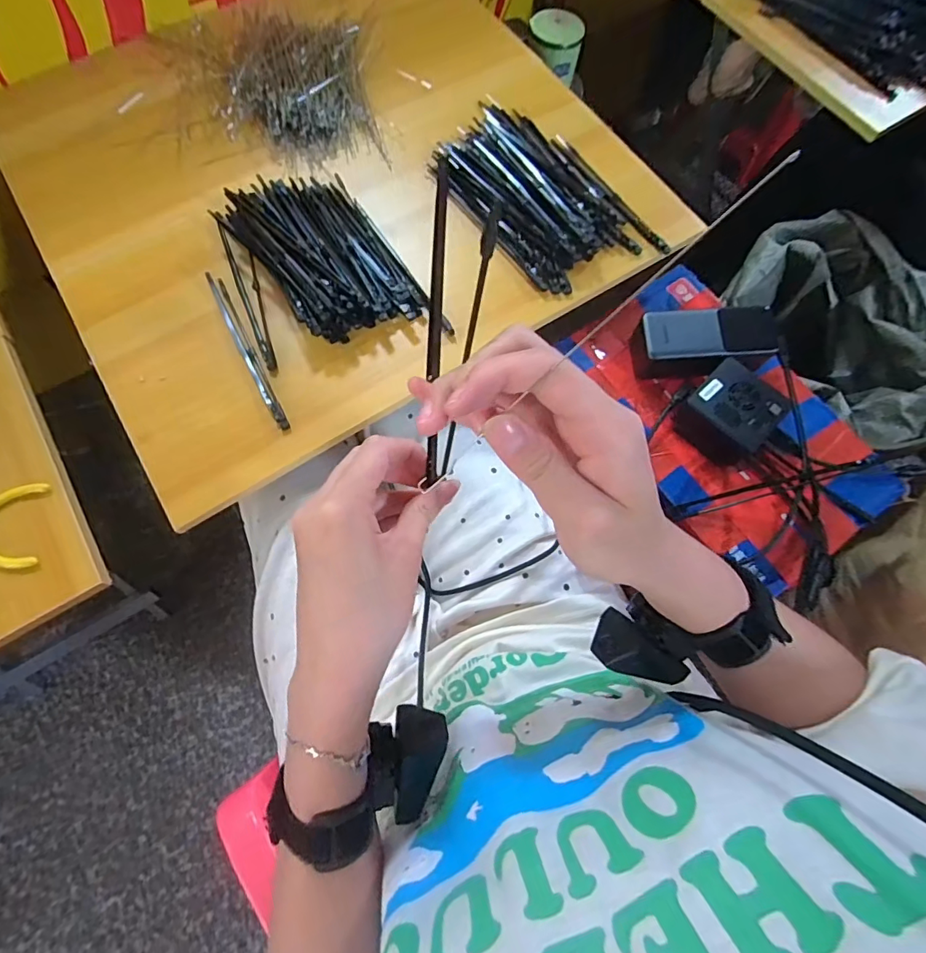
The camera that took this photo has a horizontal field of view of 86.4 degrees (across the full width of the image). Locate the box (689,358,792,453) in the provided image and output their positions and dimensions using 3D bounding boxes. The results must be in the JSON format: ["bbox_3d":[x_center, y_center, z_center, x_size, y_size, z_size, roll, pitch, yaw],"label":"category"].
[{"bbox_3d":[0.266,-0.066,0.486,0.076,0.038,0.077,-42,77,-14],"label":"box"}]

